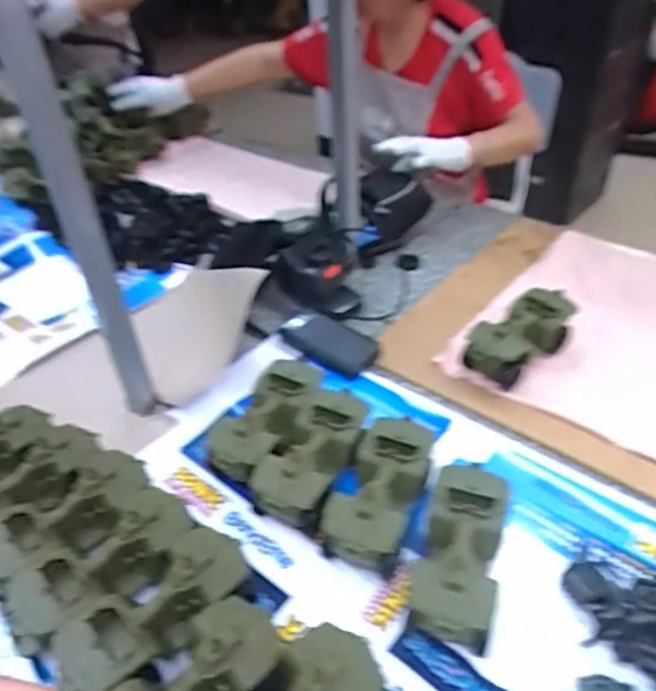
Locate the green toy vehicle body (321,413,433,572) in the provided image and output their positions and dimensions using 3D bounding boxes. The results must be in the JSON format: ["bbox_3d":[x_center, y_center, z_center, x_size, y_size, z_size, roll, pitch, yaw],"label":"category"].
[{"bbox_3d":[0.059,0.163,0.653,0.081,0.079,0.176,14,42,20],"label":"green toy vehicle body"}]

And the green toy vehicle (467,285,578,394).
[{"bbox_3d":[0.278,-0.011,0.843,0.169,0.078,0.074,-26,45,-26],"label":"green toy vehicle"}]

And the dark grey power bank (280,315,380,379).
[{"bbox_3d":[0.003,-0.007,0.913,0.164,0.021,0.078,29,49,33],"label":"dark grey power bank"}]

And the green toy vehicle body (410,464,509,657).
[{"bbox_3d":[0.132,0.209,0.592,0.078,0.079,0.177,10,41,16],"label":"green toy vehicle body"}]

